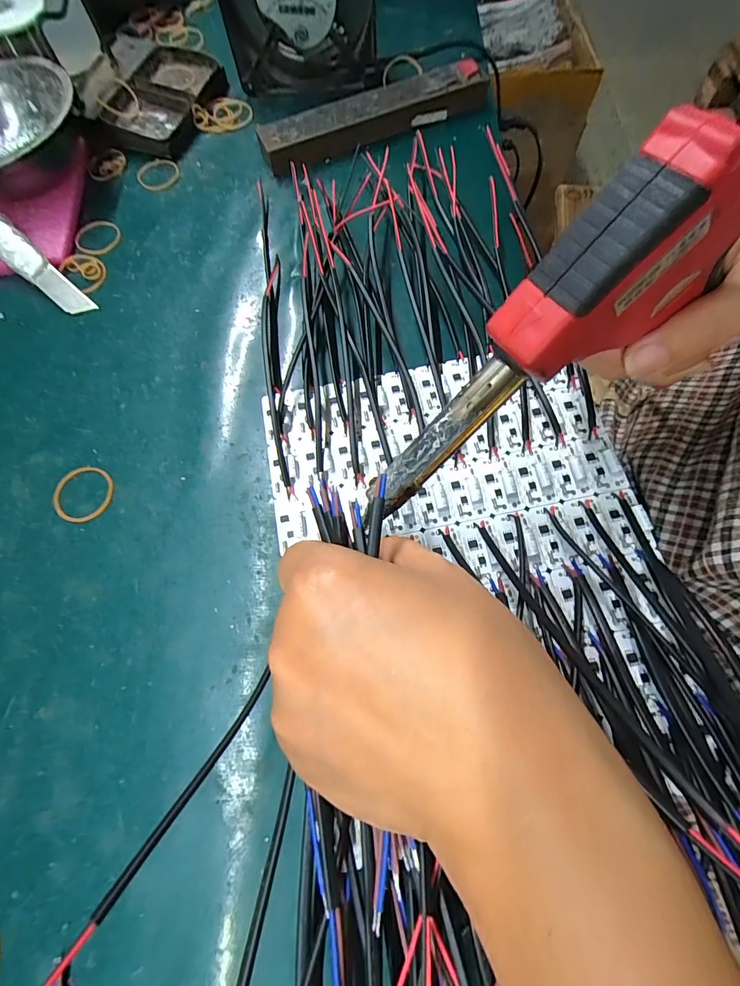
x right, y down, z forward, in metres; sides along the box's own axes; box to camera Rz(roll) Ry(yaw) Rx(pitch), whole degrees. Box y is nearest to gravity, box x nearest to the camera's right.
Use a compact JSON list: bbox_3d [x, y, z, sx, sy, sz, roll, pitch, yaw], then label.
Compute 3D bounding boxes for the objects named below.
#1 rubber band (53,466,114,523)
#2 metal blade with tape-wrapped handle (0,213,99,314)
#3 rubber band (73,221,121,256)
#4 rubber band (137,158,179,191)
[{"bbox_3d":[-0.169,0.000,0.238,0.034,0.004,0.035,0,71,3],"label":"rubber band"},{"bbox_3d":[-0.243,-0.166,0.288,0.112,0.010,0.024,40,76,-2],"label":"metal blade with tape-wrapped handle"},{"bbox_3d":[-0.210,-0.198,0.312,0.033,0.004,0.039,-20,71,-5],"label":"rubber band"},{"bbox_3d":[-0.173,-0.263,0.333,0.033,0.004,0.034,-1,70,2],"label":"rubber band"}]

